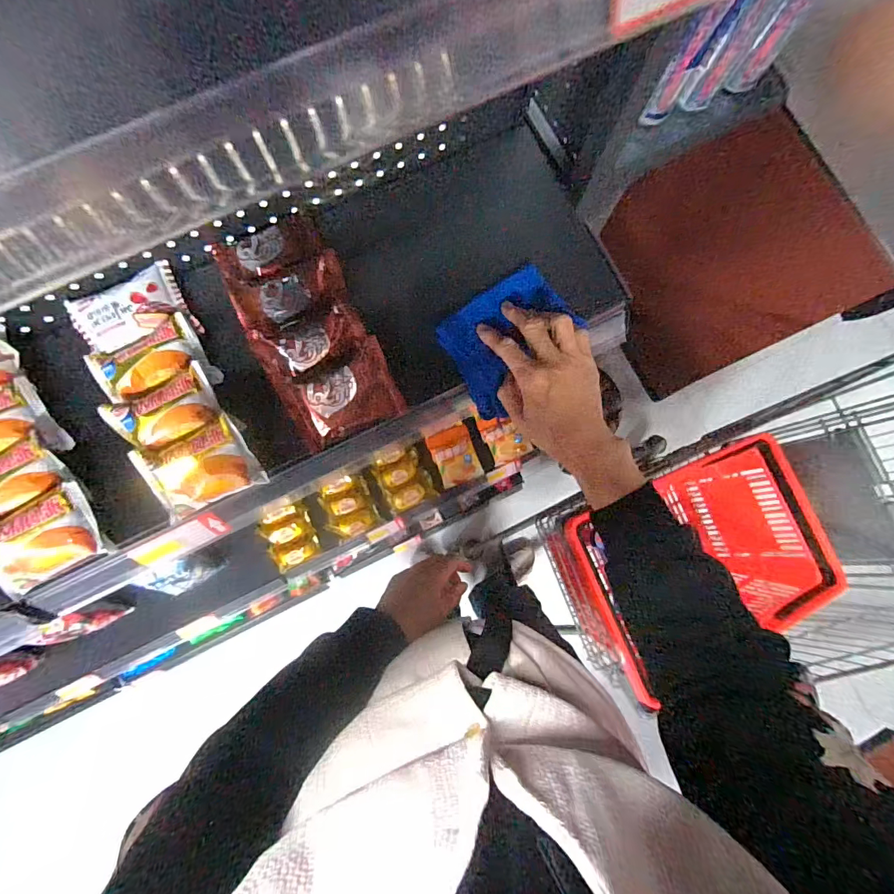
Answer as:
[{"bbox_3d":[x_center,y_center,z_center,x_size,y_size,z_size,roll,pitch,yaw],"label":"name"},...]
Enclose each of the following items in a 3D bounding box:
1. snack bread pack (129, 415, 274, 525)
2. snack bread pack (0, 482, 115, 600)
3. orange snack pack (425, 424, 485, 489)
[{"bbox_3d":[-0.230,0.020,0.394,0.094,0.033,0.066,-24,84,-4],"label":"snack bread pack"},{"bbox_3d":[-0.369,0.086,0.386,0.096,0.032,0.071,-32,112,-18],"label":"snack bread pack"},{"bbox_3d":[0.019,0.021,0.972,0.094,0.038,0.126,-22,84,-3],"label":"orange snack pack"}]

